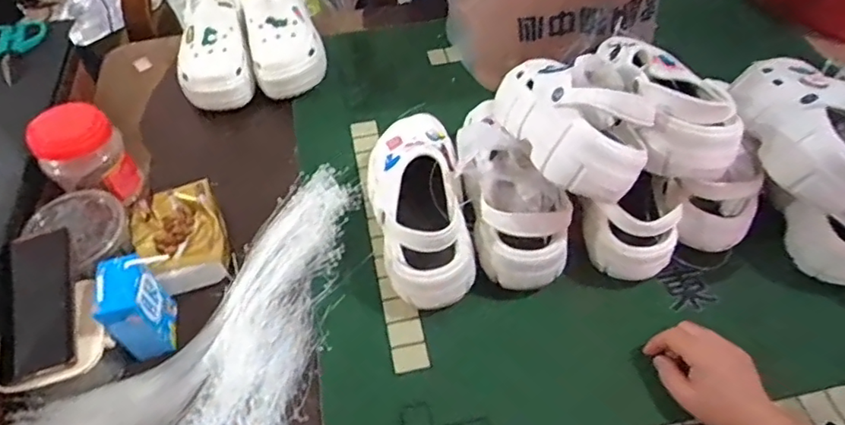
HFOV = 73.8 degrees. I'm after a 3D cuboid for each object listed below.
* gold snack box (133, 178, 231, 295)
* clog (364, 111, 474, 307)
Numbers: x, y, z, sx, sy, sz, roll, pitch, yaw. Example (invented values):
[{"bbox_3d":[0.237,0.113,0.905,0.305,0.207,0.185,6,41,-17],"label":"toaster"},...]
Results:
[{"bbox_3d":[-0.295,0.028,0.686,0.104,0.026,0.143,-20,54,-15],"label":"gold snack box"},{"bbox_3d":[-0.001,-0.013,0.683,0.114,0.110,0.246,-11,52,-8],"label":"clog"}]

